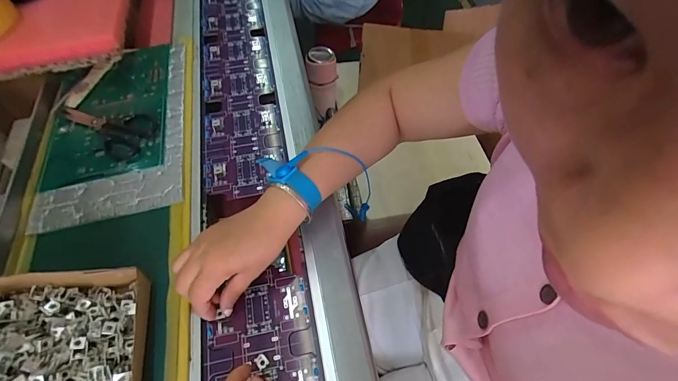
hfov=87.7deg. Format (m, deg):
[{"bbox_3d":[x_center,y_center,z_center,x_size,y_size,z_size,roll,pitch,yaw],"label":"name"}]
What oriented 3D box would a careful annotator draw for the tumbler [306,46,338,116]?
[{"bbox_3d":[-0.033,-0.223,0.715,0.059,0.145,0.052,-1,58,-2],"label":"tumbler"}]

